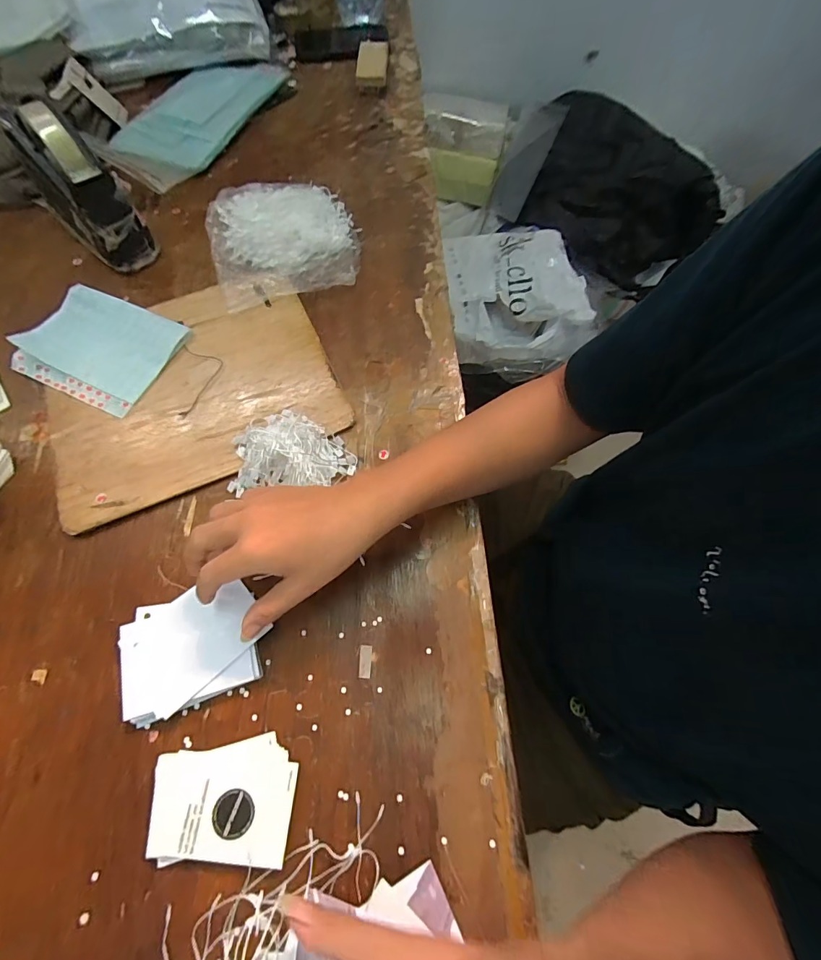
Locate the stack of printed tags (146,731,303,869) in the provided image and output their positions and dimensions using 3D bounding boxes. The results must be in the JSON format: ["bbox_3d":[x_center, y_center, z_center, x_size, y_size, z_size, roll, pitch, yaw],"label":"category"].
[{"bbox_3d":[-0.137,0.231,0.307,0.103,0.013,0.074,1,67,0],"label":"stack of printed tags"}]

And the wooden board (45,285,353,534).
[{"bbox_3d":[-0.234,-0.101,0.448,0.282,0.009,0.233,-23,69,-10],"label":"wooden board"}]

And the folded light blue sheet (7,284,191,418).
[{"bbox_3d":[-0.342,-0.149,0.464,0.150,0.014,0.125,24,69,9],"label":"folded light blue sheet"}]

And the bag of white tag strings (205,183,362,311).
[{"bbox_3d":[-0.153,-0.293,0.515,0.172,0.033,0.164,-15,68,-7],"label":"bag of white tag strings"}]

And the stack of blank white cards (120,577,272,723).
[{"bbox_3d":[-0.179,0.135,0.343,0.108,0.012,0.087,-19,69,-9],"label":"stack of blank white cards"}]

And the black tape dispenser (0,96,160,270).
[{"bbox_3d":[-0.393,-0.349,0.497,0.076,0.113,0.189,-40,73,-16],"label":"black tape dispenser"}]

